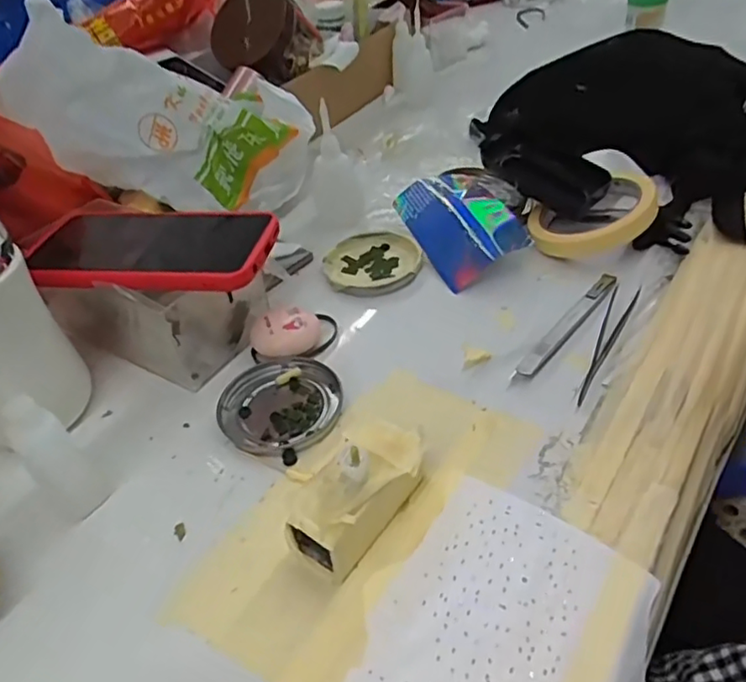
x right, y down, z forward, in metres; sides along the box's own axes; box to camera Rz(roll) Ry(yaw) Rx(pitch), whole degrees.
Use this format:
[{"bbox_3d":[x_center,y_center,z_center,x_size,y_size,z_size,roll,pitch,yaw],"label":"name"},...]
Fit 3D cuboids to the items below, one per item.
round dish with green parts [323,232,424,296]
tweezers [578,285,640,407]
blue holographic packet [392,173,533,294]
[{"bbox_3d":[-0.001,-0.064,0.510,0.078,0.014,0.070,-16,41,-8],"label":"round dish with green parts"},{"bbox_3d":[0.158,-0.001,0.413,0.016,0.005,0.123,16,46,24],"label":"tweezers"},{"bbox_3d":[0.072,-0.099,0.518,0.070,0.034,0.127,-18,41,-11],"label":"blue holographic packet"}]

